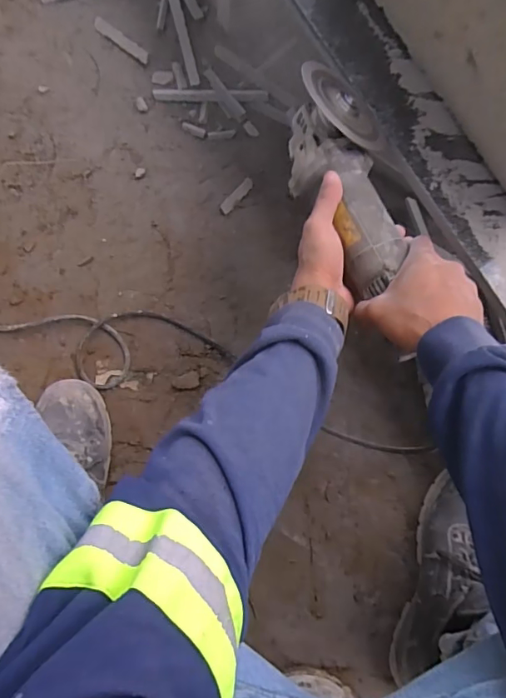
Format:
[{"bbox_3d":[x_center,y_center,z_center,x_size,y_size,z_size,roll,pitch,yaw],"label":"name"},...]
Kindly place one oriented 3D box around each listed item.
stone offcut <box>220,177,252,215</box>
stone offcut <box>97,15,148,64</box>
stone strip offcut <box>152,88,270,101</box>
[{"bbox_3d":[-0.025,-0.237,0.737,0.017,0.010,0.069,39,78,6],"label":"stone offcut"},{"bbox_3d":[-0.219,-0.511,0.785,0.122,0.011,0.020,40,79,7],"label":"stone offcut"},{"bbox_3d":[-0.069,-0.412,0.770,0.184,0.009,0.021,2,77,-2],"label":"stone strip offcut"}]

